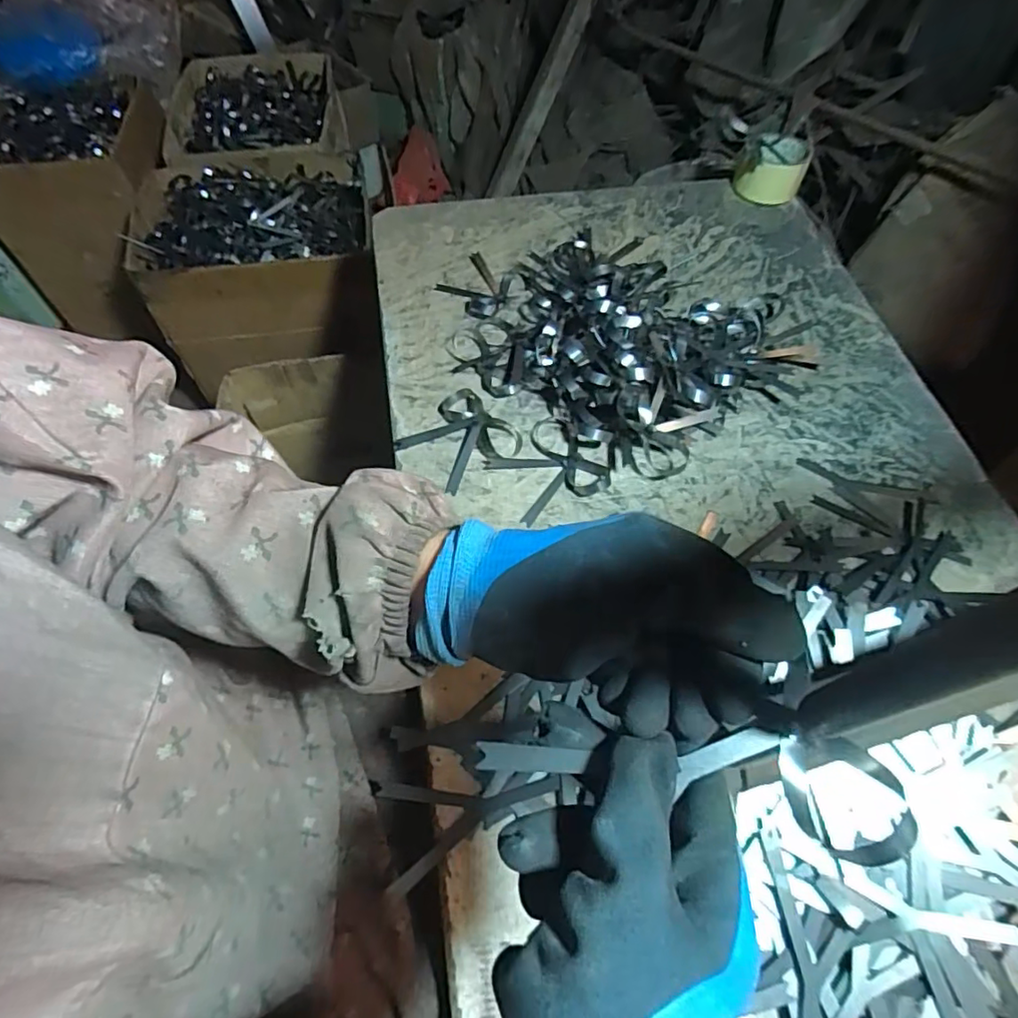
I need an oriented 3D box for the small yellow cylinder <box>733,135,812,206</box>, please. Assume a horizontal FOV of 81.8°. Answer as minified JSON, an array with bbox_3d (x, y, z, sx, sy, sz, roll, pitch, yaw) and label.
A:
[{"bbox_3d":[0.330,-0.425,0.735,0.075,0.044,0.084,25,63,13],"label":"small yellow cylinder"}]

